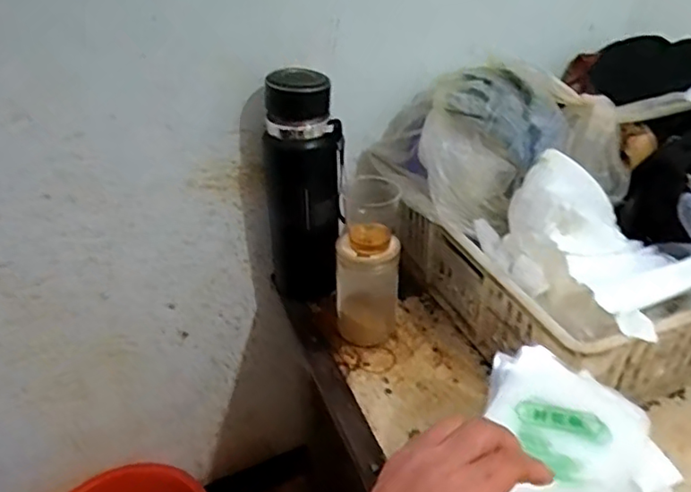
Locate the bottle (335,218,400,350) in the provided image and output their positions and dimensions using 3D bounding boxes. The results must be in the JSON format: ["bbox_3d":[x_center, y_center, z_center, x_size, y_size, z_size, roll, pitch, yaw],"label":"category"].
[{"bbox_3d":[0.025,0.044,0.681,0.067,0.128,0.062,-1,35,1],"label":"bottle"}]

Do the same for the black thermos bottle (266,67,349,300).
[{"bbox_3d":[-0.048,-0.060,0.720,0.090,0.286,0.067,-11,36,-13],"label":"black thermos bottle"}]

